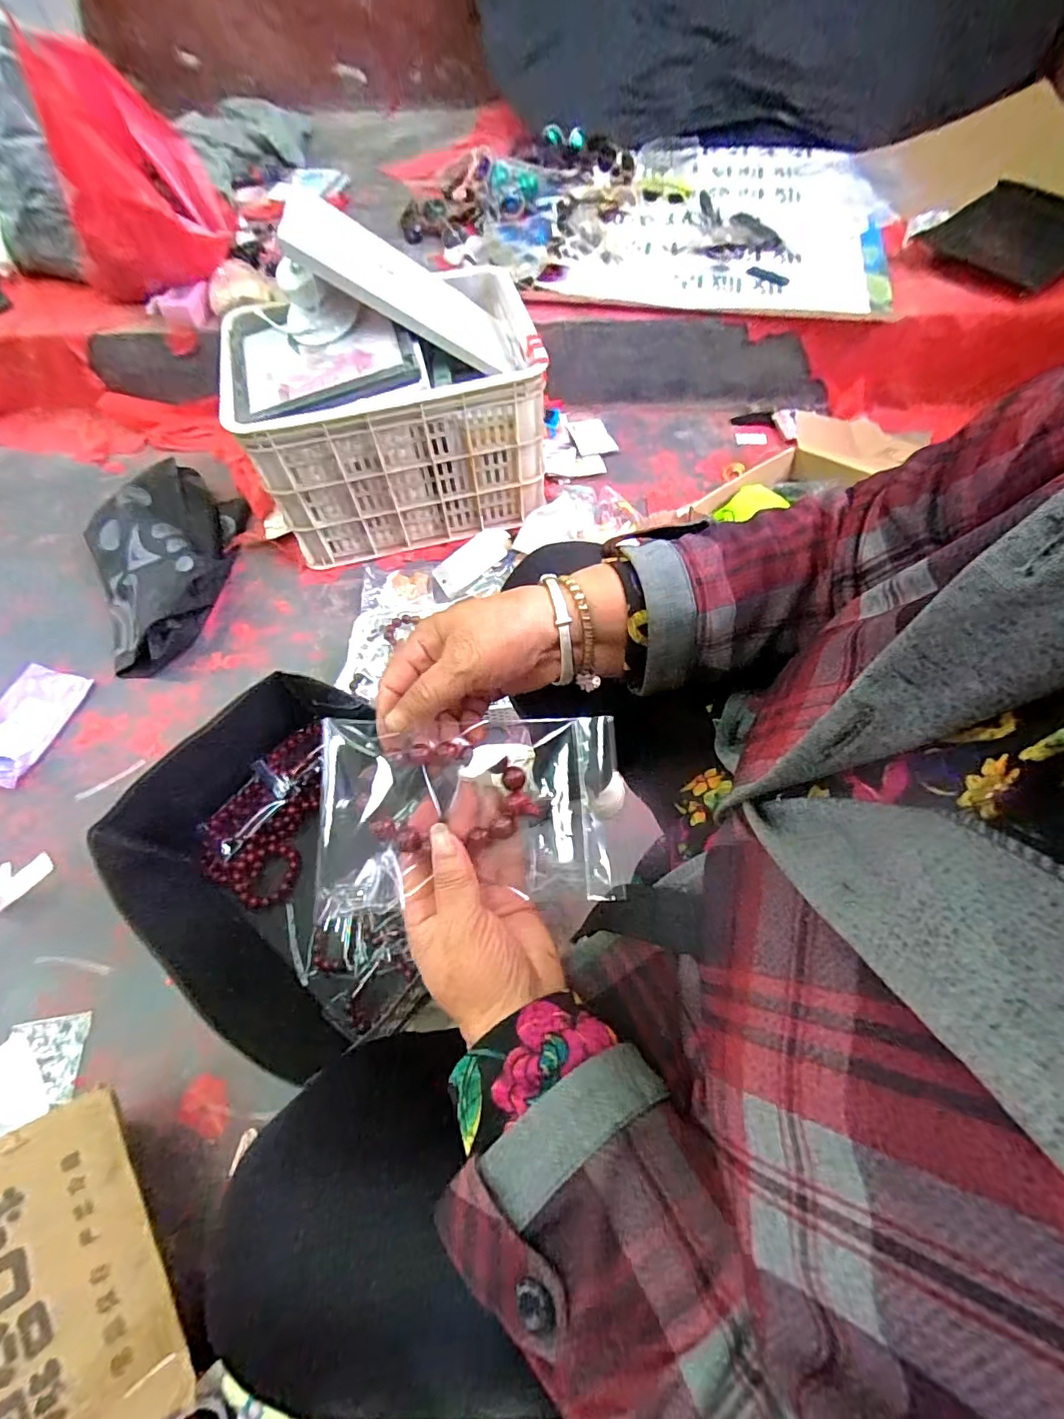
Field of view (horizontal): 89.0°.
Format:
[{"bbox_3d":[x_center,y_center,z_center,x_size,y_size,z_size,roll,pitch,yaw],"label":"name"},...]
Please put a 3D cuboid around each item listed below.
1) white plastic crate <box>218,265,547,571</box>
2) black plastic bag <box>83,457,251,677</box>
[{"bbox_3d":[-0.238,-0.538,1.012,0.507,0.310,0.370,-10,61,-3],"label":"white plastic crate"},{"bbox_3d":[-0.704,-0.298,1.009,0.263,0.137,0.479,-14,61,-5],"label":"black plastic bag"}]

